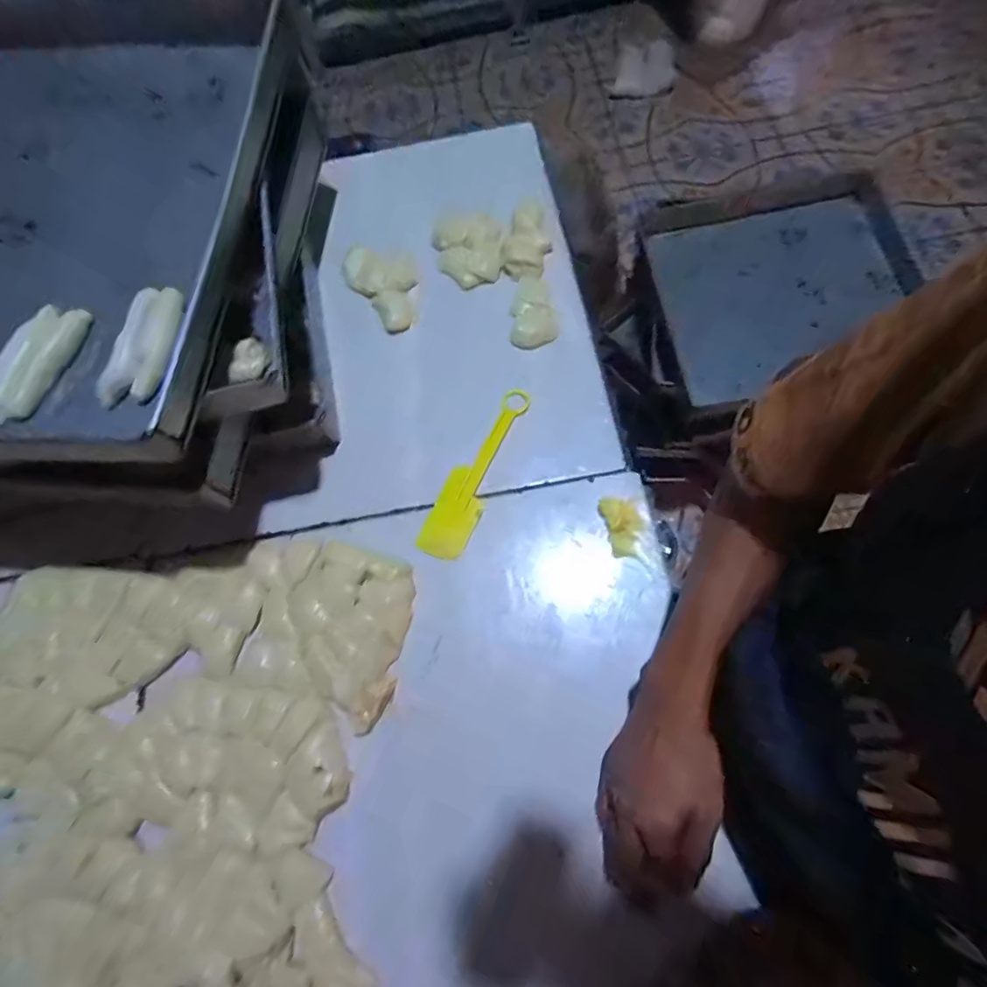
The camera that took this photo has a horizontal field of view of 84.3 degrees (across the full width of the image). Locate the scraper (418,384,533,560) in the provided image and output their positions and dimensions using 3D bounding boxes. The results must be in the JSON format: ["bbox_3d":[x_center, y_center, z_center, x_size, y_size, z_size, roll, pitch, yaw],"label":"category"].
[{"bbox_3d":[-0.016,-0.025,0.541,0.043,0.013,0.191,21,75,13],"label":"scraper"}]

